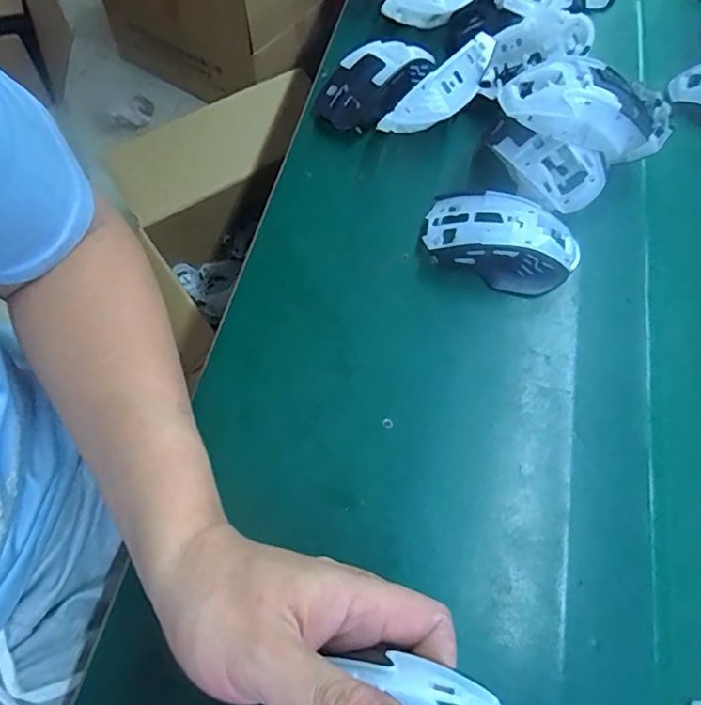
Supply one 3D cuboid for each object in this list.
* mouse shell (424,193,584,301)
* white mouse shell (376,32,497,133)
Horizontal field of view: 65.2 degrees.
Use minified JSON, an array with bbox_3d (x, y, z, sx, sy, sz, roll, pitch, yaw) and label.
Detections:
[{"bbox_3d":[0.112,-0.084,0.406,0.113,0.034,0.065,15,63,5],"label":"mouse shell"},{"bbox_3d":[0.074,-0.209,0.443,0.103,0.046,0.032,-38,69,4],"label":"white mouse shell"}]

